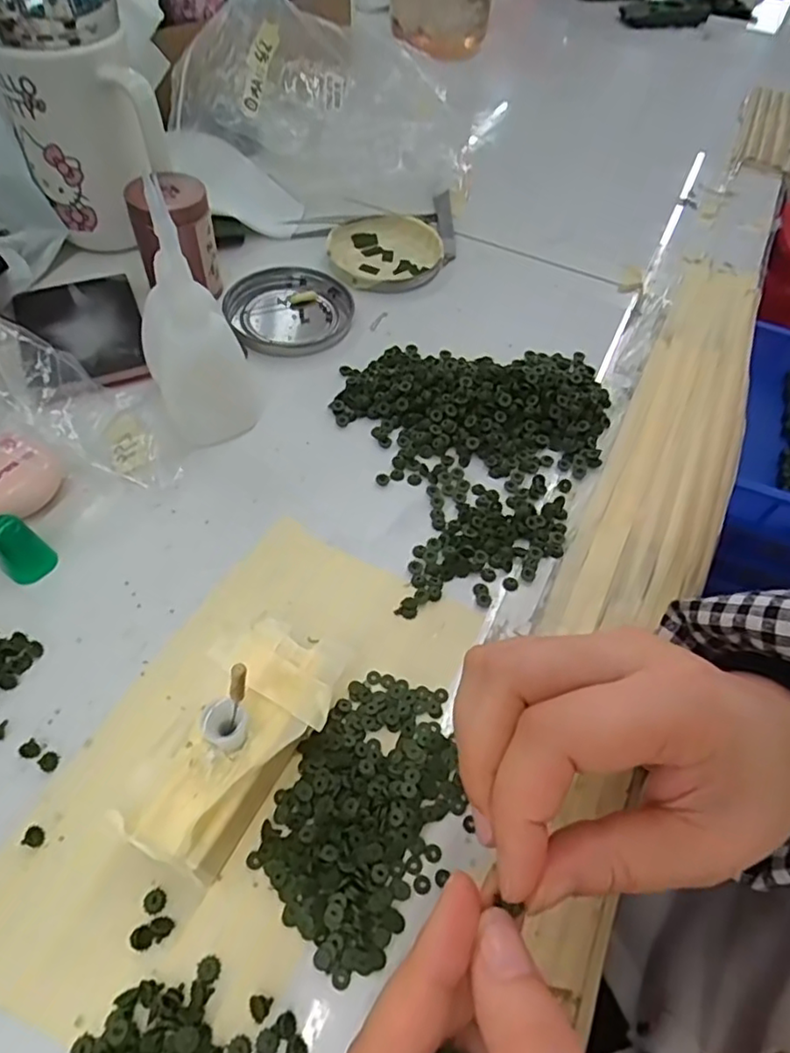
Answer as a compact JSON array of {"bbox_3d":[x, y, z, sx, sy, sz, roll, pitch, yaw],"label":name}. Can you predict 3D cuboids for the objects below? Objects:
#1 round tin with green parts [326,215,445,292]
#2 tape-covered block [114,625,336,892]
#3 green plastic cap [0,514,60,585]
[{"bbox_3d":[-0.007,-0.194,0.437,0.078,0.014,0.081,2,55,-3],"label":"round tin with green parts"},{"bbox_3d":[-0.054,0.078,0.222,0.047,0.038,0.085,21,56,9],"label":"tape-covered block"},{"bbox_3d":[-0.162,0.009,0.268,0.019,0.028,0.016,-38,66,-27],"label":"green plastic cap"}]

